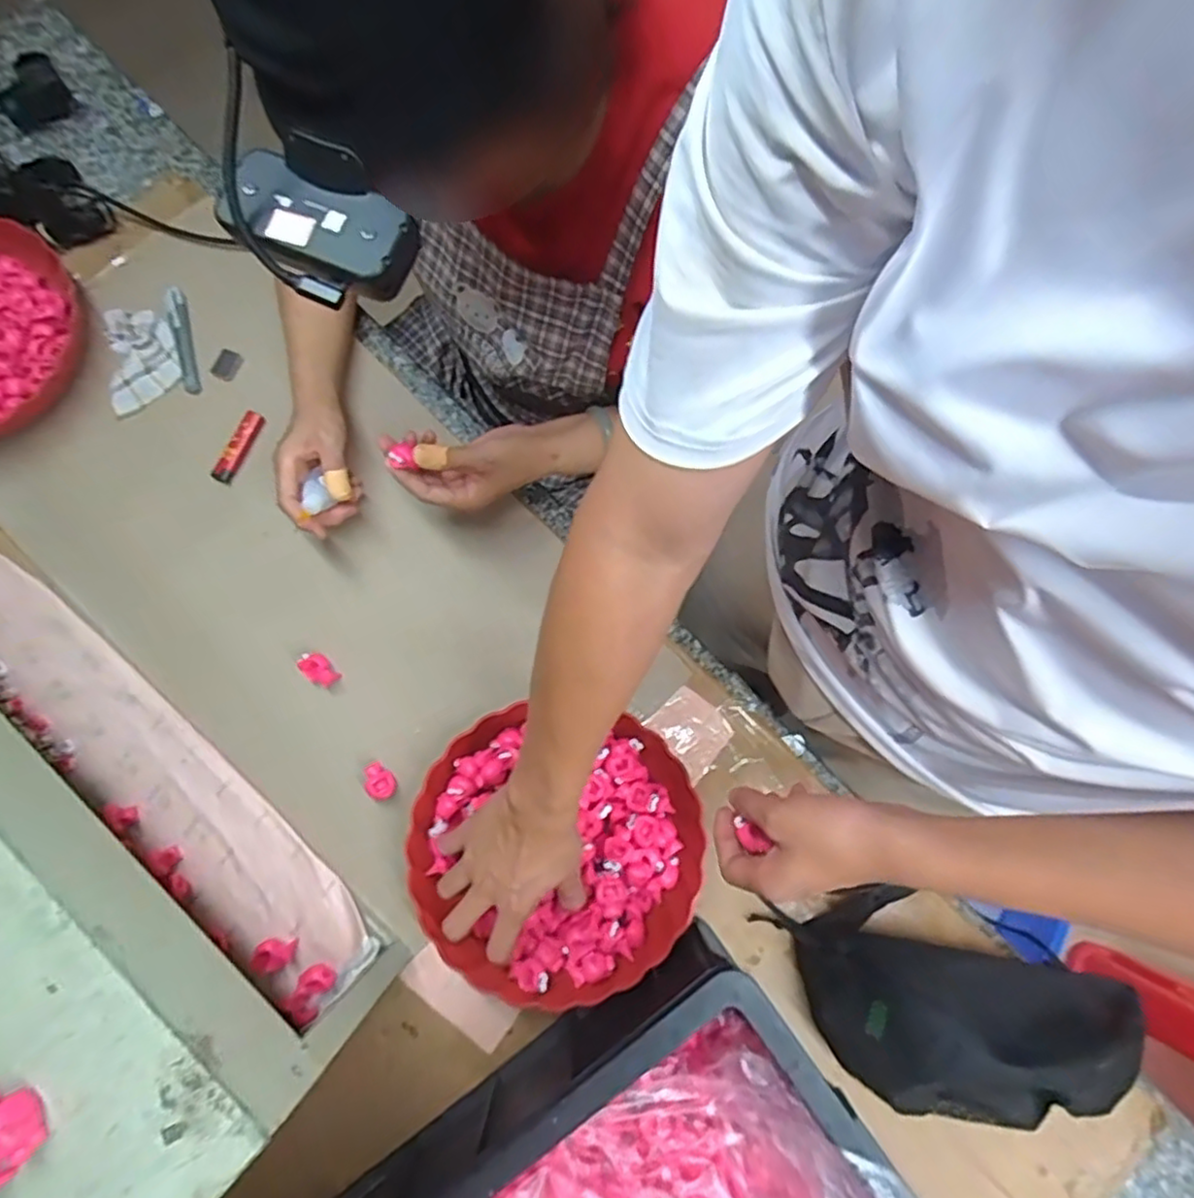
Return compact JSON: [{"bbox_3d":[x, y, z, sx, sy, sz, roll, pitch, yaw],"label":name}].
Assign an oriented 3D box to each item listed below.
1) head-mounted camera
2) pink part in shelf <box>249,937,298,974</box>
[{"bbox_3d":[-0.150,-0.196,0.359,0.101,0.024,0.052,24,79,3],"label":"head-mounted camera"},{"bbox_3d":[-0.273,0.300,0.571,0.034,0.017,0.025,-25,80,-6],"label":"pink part in shelf"}]

